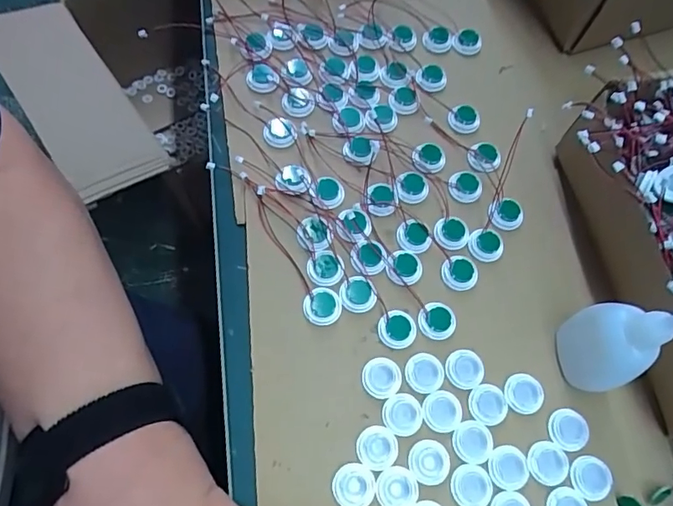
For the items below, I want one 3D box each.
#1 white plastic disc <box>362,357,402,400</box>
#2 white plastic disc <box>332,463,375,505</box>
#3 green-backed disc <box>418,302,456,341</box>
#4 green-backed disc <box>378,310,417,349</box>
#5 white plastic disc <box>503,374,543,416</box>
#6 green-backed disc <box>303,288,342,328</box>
[{"bbox_3d":[0.027,0.072,0.296,0.023,0.004,0.023,1,68,-2],"label":"white plastic disc"},{"bbox_3d":[0.009,0.126,0.274,0.023,0.004,0.023,1,68,-2],"label":"white plastic disc"},{"bbox_3d":[0.061,0.041,0.310,0.022,0.005,0.021,1,68,-2],"label":"green-backed disc"},{"bbox_3d":[0.037,0.046,0.306,0.024,0.005,0.022,1,68,-2],"label":"green-backed disc"},{"bbox_3d":[0.111,0.083,0.300,0.023,0.004,0.022,1,68,-2],"label":"white plastic disc"},{"bbox_3d":[-0.009,0.032,0.308,0.023,0.007,0.022,0,68,-2],"label":"green-backed disc"}]

